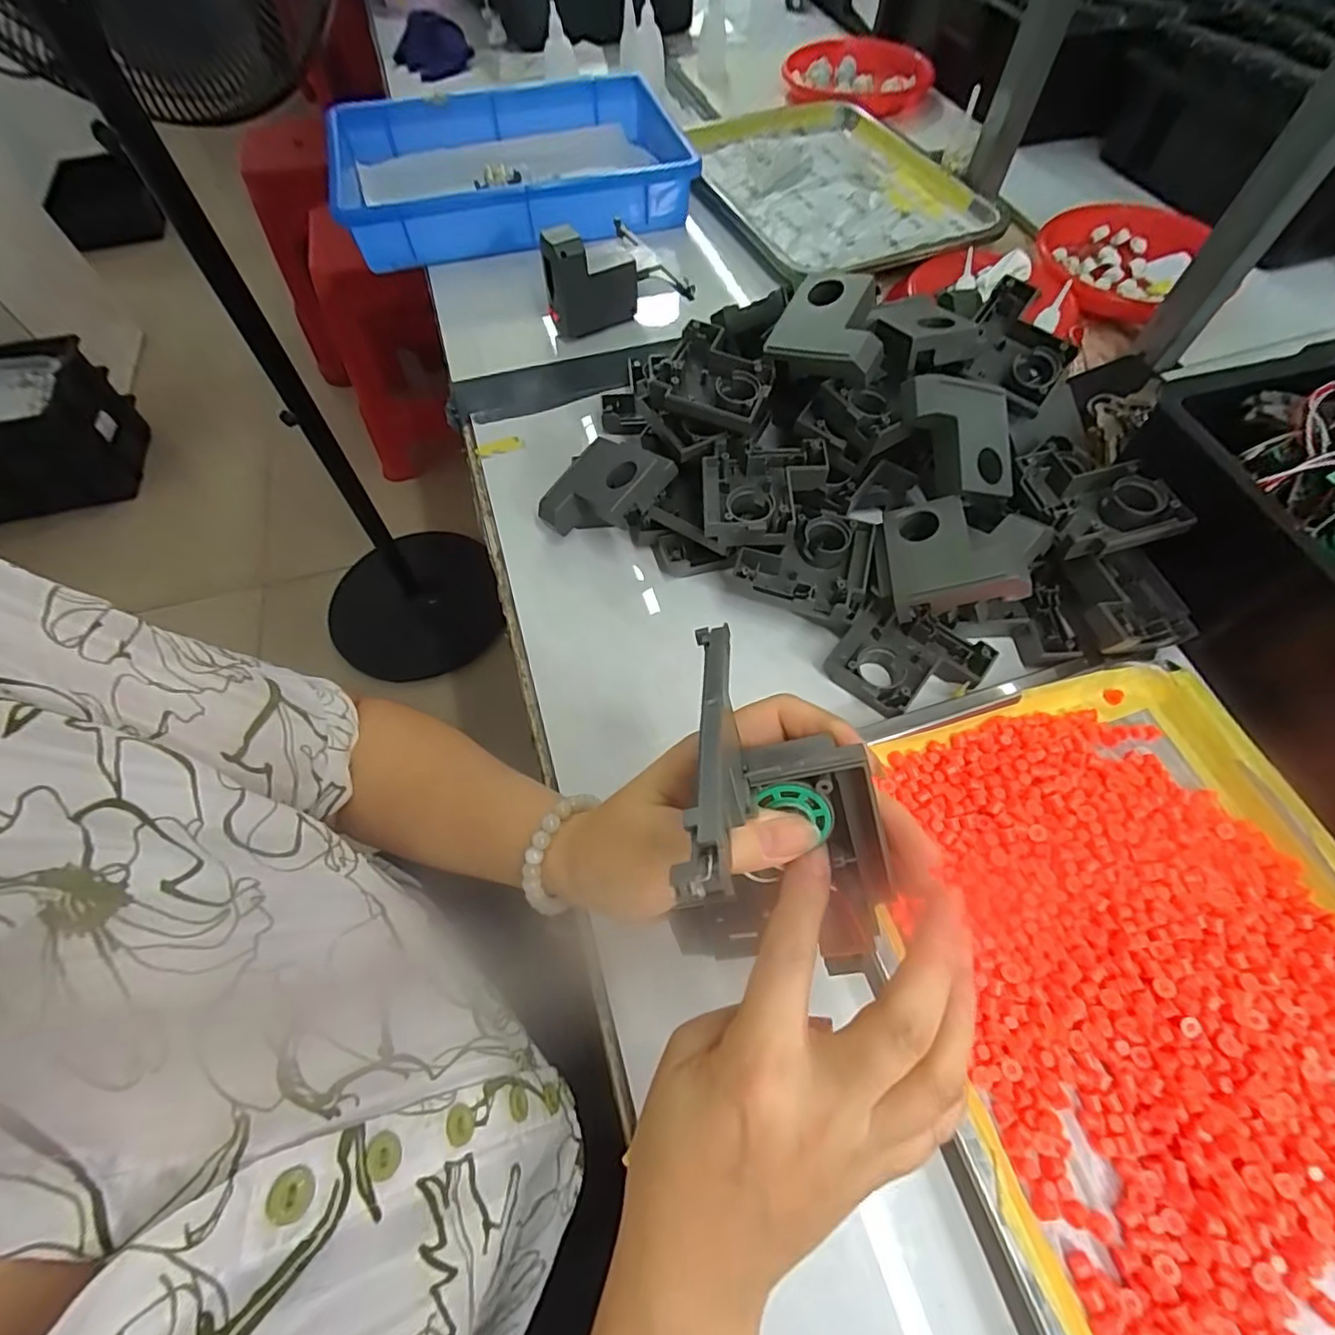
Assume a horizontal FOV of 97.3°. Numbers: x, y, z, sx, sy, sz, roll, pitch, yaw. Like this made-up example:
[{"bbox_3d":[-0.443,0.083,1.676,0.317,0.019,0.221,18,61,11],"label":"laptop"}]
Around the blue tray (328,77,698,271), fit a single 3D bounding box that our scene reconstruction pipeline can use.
[{"bbox_3d":[-0.172,-0.564,0.657,0.375,0.064,0.289,-14,63,-7],"label":"blue tray"}]

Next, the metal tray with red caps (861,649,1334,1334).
[{"bbox_3d":[0.247,0.164,0.286,0.255,0.021,0.340,-17,63,-6],"label":"metal tray with red caps"}]

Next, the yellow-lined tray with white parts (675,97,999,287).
[{"bbox_3d":[0.176,-0.550,0.668,0.275,0.031,0.362,-18,63,-9],"label":"yellow-lined tray with white parts"}]

